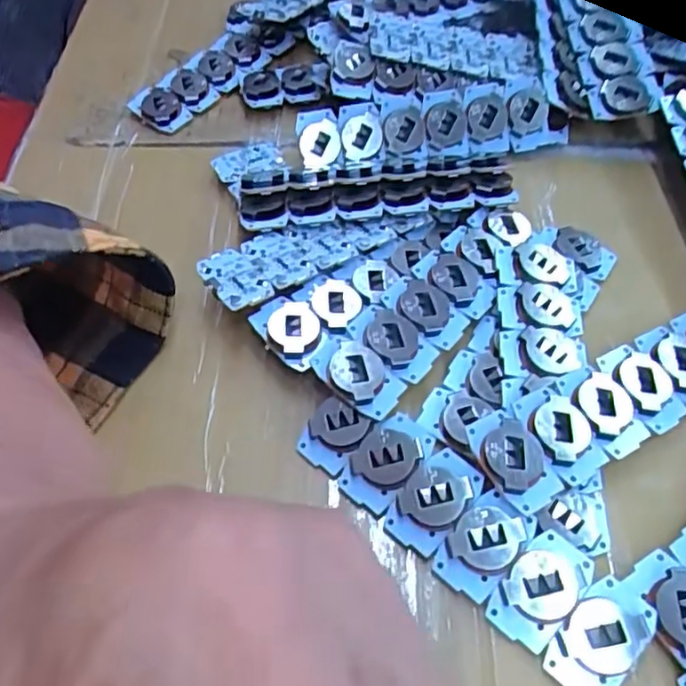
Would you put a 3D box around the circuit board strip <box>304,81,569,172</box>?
[{"bbox_3d":[0.039,-0.092,0.274,0.114,0.010,0.031,-10,94,-4],"label":"circuit board strip"}]

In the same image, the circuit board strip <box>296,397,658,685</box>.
[{"bbox_3d":[0.034,0.051,0.180,0.104,0.006,0.029,36,64,24],"label":"circuit board strip"}]

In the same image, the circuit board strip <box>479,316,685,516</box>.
[{"bbox_3d":[0.087,0.017,0.199,0.105,0.005,0.028,-23,70,-22],"label":"circuit board strip"}]

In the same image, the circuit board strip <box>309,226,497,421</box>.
[{"bbox_3d":[0.028,-0.011,0.218,0.028,0.005,0.087,41,61,12],"label":"circuit board strip"}]

